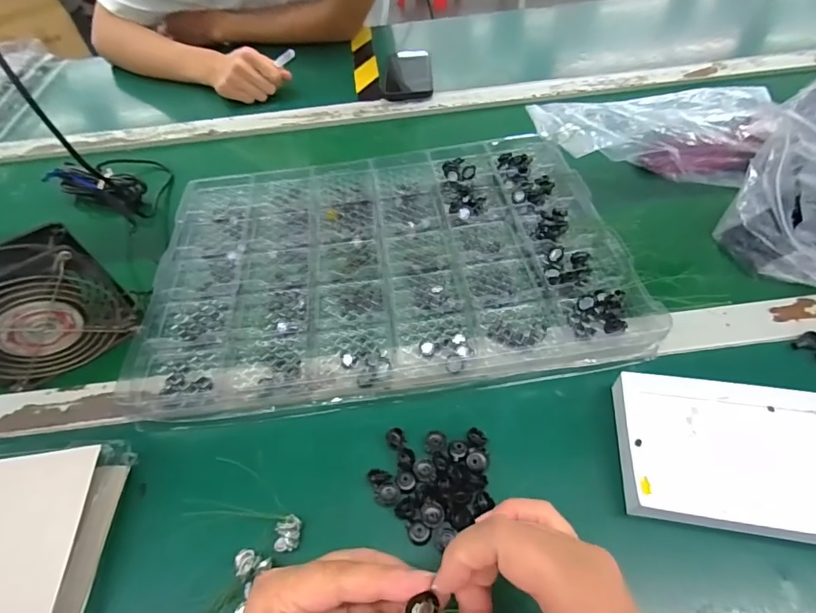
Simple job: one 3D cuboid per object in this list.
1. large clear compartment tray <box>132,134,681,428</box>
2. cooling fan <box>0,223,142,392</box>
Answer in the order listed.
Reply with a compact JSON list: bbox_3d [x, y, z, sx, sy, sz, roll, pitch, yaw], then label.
[{"bbox_3d":[-0.022,-0.059,0.444,0.435,0.034,0.305,-6,54,-1],"label":"large clear compartment tray"},{"bbox_3d":[-0.316,0.002,0.375,0.116,0.104,0.048,-27,57,-15],"label":"cooling fan"}]

